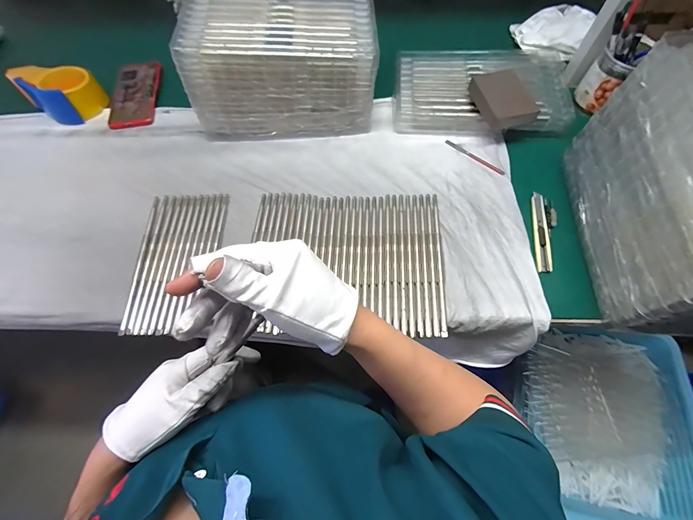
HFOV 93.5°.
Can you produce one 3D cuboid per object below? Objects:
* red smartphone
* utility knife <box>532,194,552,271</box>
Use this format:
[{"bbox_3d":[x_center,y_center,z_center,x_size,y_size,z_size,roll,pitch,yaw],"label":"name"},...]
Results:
[{"bbox_3d":[-0.400,-0.313,0.617,0.081,0.016,0.169,-8,67,-2],"label":"red smartphone"},{"bbox_3d":[0.278,-0.043,0.468,0.021,0.008,0.129,7,67,5],"label":"utility knife"}]

